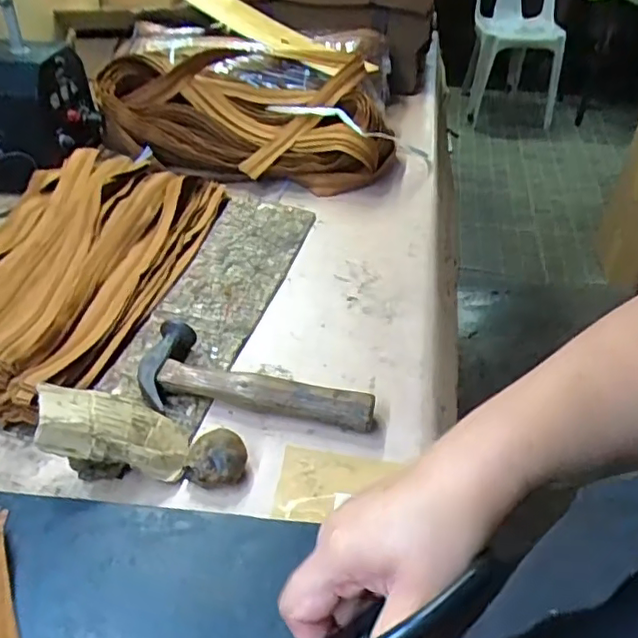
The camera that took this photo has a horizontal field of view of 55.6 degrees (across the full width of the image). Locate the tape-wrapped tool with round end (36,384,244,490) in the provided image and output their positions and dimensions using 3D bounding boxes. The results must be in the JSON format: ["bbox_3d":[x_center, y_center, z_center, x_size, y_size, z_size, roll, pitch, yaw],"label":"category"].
[{"bbox_3d":[-0.129,0.085,0.445,0.147,0.035,0.062,20,38,-16],"label":"tape-wrapped tool with round end"}]

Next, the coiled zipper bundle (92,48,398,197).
[{"bbox_3d":[-0.096,-0.269,0.810,0.372,0.121,0.178,2,41,0],"label":"coiled zipper bundle"}]

